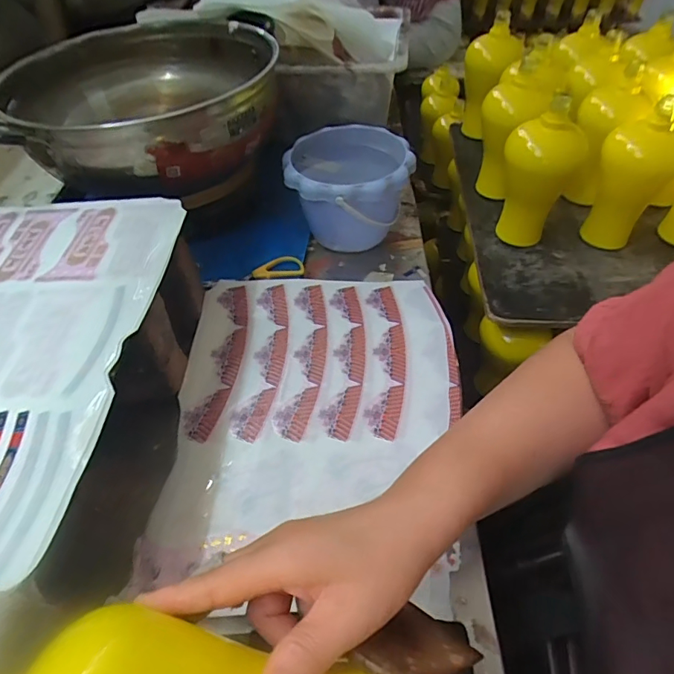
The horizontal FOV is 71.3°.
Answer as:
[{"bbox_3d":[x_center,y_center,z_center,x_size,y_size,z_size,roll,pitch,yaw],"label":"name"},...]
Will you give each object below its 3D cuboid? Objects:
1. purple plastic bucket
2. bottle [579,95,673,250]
[{"bbox_3d":[0.014,-0.184,0.611,0.146,0.118,0.164,-9,49,-5],"label":"purple plastic bucket"},{"bbox_3d":[0.420,-0.222,0.671,0.094,0.216,0.102,27,56,24],"label":"bottle"}]

